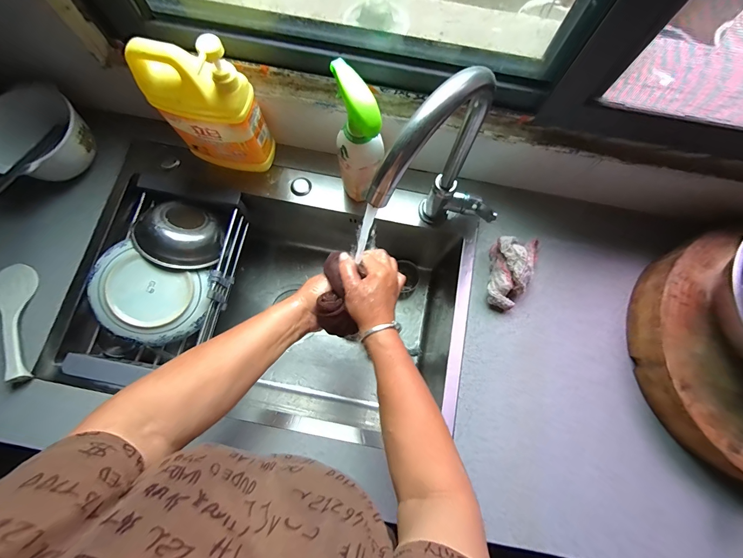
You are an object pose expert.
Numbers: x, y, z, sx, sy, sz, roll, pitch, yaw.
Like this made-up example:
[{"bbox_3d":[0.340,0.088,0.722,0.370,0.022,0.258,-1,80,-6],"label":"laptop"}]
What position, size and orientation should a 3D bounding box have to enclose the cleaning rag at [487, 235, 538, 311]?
[{"bbox_3d":[0.236,-0.015,0.564,0.073,0.062,0.127,21,76,4],"label":"cleaning rag"}]

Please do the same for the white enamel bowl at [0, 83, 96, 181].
[{"bbox_3d":[-0.561,-0.235,0.562,0.151,0.078,0.141,0,77,-2],"label":"white enamel bowl"}]

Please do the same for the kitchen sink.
[{"bbox_3d":[-0.168,0.033,0.666,0.668,0.245,0.444,10,77,1],"label":"kitchen sink"}]

